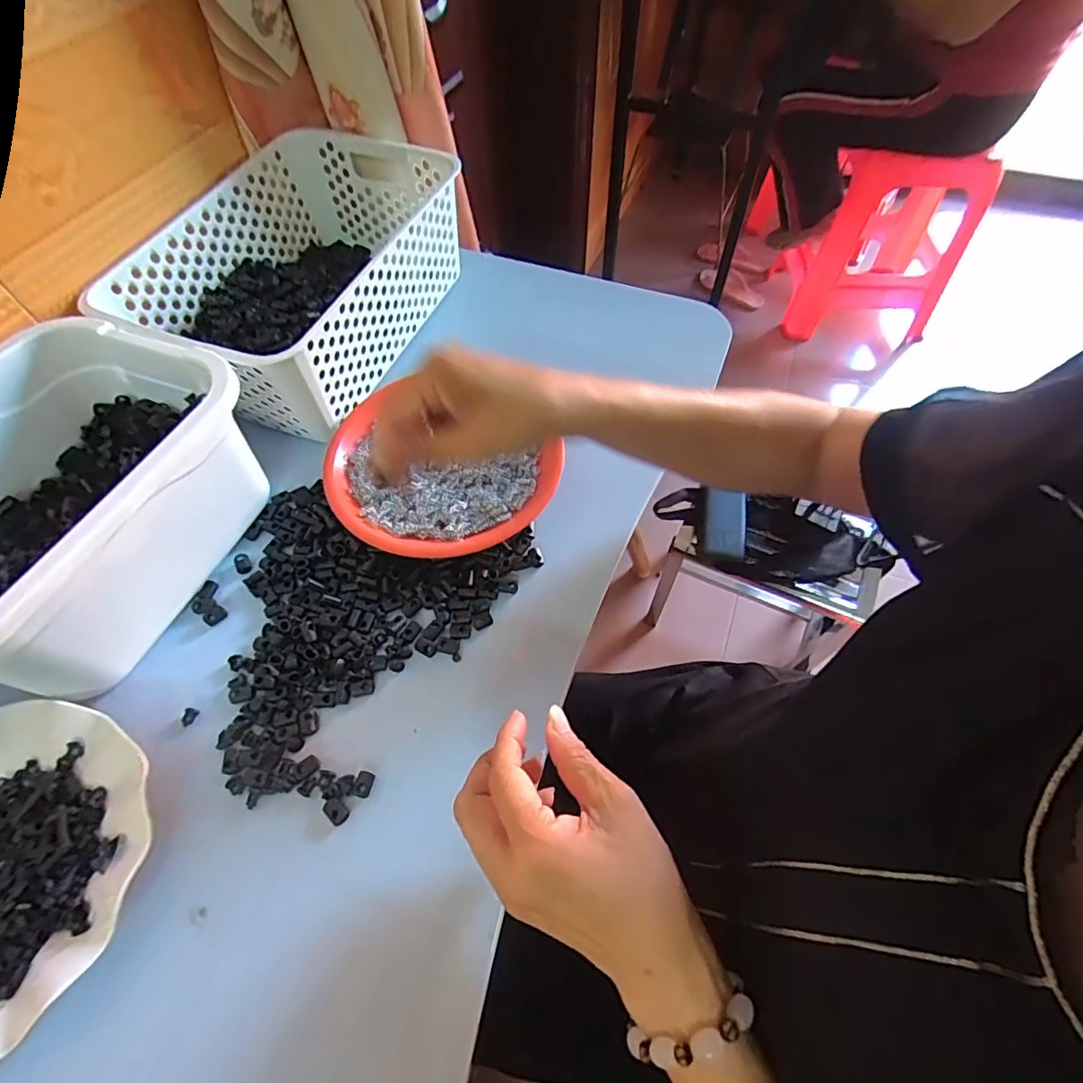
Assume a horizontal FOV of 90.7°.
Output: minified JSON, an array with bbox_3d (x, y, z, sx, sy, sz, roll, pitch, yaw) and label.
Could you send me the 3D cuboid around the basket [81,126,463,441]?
[{"bbox_3d":[-0.226,-0.252,0.513,0.198,0.102,0.305,20,61,12],"label":"basket"}]

